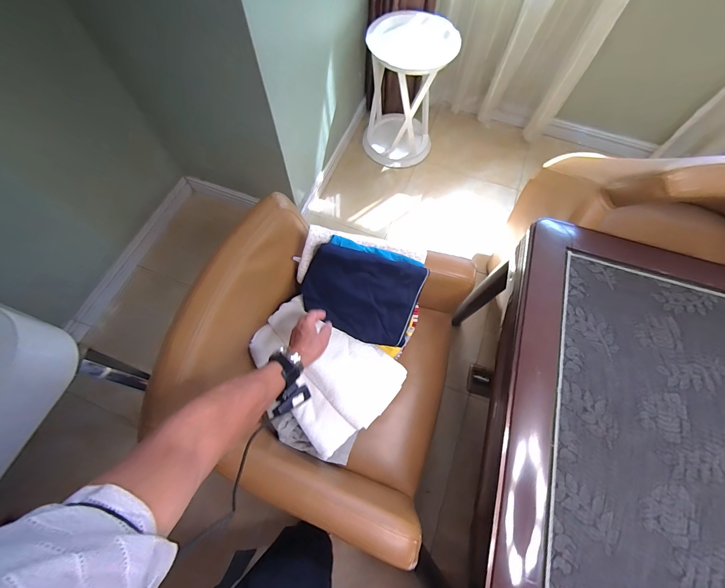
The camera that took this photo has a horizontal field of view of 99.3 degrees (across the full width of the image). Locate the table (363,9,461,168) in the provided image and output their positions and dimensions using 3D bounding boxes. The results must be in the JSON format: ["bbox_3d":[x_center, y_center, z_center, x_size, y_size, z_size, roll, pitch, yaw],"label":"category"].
[{"bbox_3d":[0.217,-1.012,1.610,0.384,0.573,0.381,1,69,-2],"label":"table"}]

